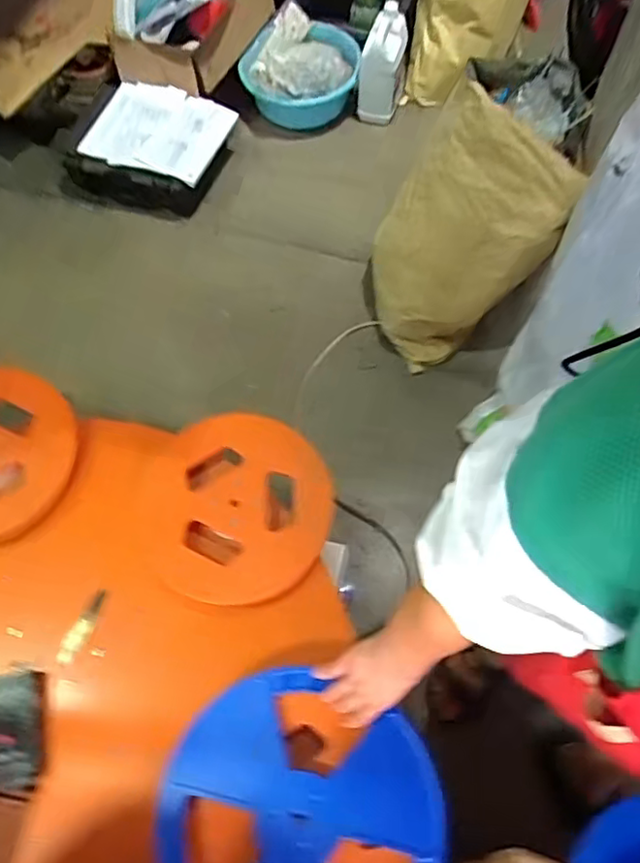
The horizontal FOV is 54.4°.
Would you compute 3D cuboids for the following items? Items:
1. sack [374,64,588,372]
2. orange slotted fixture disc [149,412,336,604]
[{"bbox_3d":[0.330,-0.424,1.388,0.321,0.659,0.348,-23,65,-32],"label":"sack"},{"bbox_3d":[-0.114,0.105,0.889,0.257,0.031,0.262,-1,66,2],"label":"orange slotted fixture disc"}]

